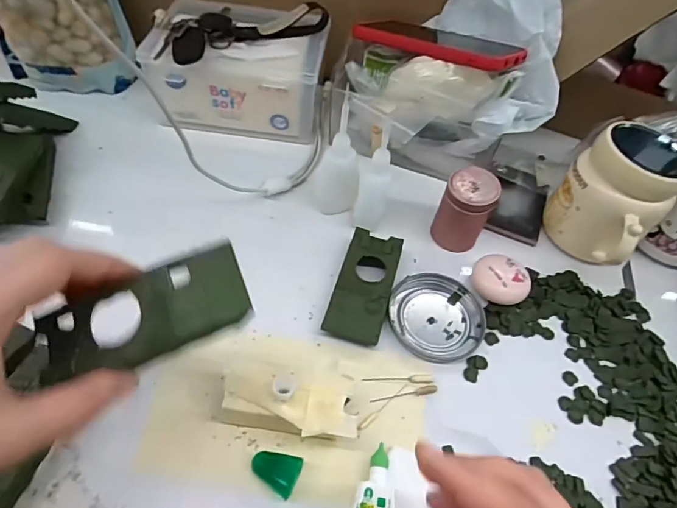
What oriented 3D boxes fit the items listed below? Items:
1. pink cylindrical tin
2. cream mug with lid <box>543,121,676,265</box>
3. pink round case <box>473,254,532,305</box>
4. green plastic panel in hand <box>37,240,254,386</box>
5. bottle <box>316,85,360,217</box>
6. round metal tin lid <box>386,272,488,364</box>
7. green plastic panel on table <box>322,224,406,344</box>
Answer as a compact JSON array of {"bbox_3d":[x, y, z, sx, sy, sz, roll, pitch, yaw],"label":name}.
[{"bbox_3d":[0.114,-0.041,0.399,0.045,0.066,0.037,23,53,12],"label":"pink cylindrical tin"},{"bbox_3d":[0.240,-0.050,0.392,0.078,0.110,0.084,-34,62,-27],"label":"cream mug with lid"},{"bbox_3d":[0.141,0.024,0.385,0.048,0.022,0.040,23,53,12],"label":"pink round case"},{"bbox_3d":[-0.097,0.032,0.223,0.102,0.016,0.049,-20,58,-6],"label":"green plastic panel in hand"},{"bbox_3d":[0.001,-0.082,0.398,0.039,0.114,0.034,9,51,1],"label":"bottle"},{"bbox_3d":[0.082,0.051,0.371,0.076,0.006,0.081,3,51,-4],"label":"round metal tin lid"},{"bbox_3d":[0.023,0.026,0.373,0.046,0.019,0.104,16,52,6],"label":"green plastic panel on table"}]

